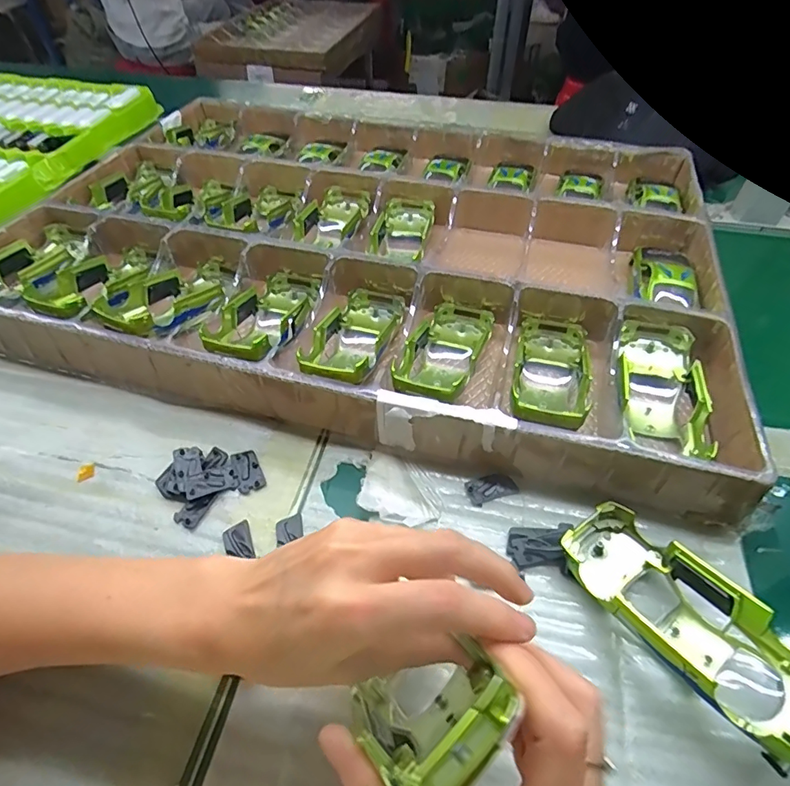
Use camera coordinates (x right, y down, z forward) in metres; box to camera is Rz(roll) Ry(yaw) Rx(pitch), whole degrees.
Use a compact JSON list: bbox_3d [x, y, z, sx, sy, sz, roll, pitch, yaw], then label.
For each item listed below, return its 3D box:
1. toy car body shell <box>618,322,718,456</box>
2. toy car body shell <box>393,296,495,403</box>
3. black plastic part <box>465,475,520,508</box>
[{"bbox_3d":[0.193,-0.005,0.351,0.056,0.035,0.116,12,51,9],"label":"toy car body shell"},{"bbox_3d":[0.040,-0.030,0.375,0.059,0.039,0.138,17,32,13],"label":"toy car body shell"},{"bbox_3d":[0.066,0.064,0.322,0.034,0.004,0.019,-17,52,-14],"label":"black plastic part"}]

